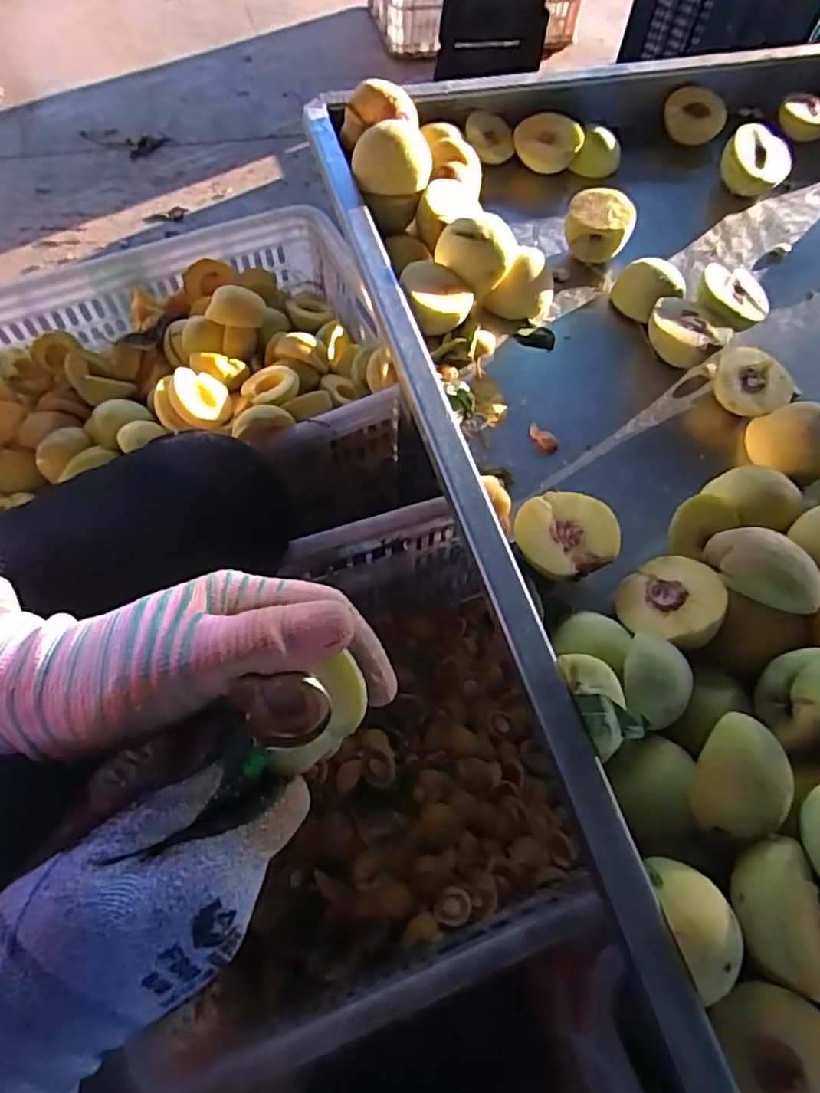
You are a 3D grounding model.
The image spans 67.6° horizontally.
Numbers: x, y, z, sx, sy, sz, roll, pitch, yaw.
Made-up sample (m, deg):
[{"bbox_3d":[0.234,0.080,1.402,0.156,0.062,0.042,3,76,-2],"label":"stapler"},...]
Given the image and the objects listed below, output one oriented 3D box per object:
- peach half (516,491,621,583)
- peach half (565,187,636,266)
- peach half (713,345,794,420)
[{"bbox_3d":[0.101,-0.004,0.410,0.063,0.040,0.060,1,63,-1],"label":"peach half"},{"bbox_3d":[0.172,-0.291,0.557,0.060,0.039,0.057,21,64,9],"label":"peach half"},{"bbox_3d":[0.272,-0.127,0.489,0.059,0.031,0.052,27,65,12],"label":"peach half"}]

